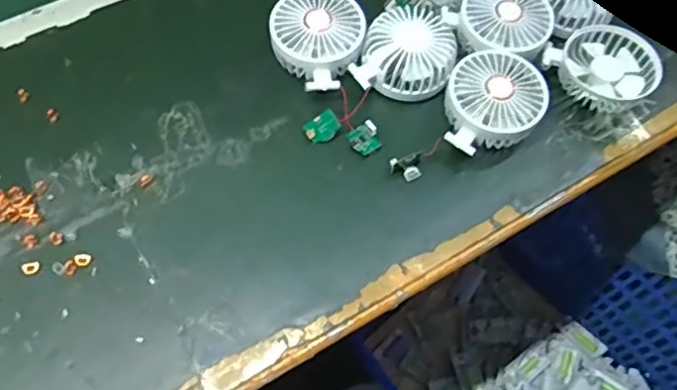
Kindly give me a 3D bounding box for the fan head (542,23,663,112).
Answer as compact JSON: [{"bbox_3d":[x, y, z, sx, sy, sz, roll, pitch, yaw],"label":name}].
[{"bbox_3d":[0.256,-0.121,0.575,0.088,0.032,0.091,1,64,-1],"label":"fan head"}]

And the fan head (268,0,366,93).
[{"bbox_3d":[-0.017,-0.151,0.571,0.098,0.041,0.095,39,69,16],"label":"fan head"}]

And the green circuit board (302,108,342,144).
[{"bbox_3d":[-0.015,-0.062,0.548,0.031,0.004,0.024,-36,87,5],"label":"green circuit board"}]

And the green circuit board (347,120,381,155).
[{"bbox_3d":[0.025,-0.052,0.551,0.026,0.009,0.027,-34,81,1],"label":"green circuit board"}]

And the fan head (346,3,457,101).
[{"bbox_3d":[0.070,-0.136,0.569,0.084,0.042,0.103,25,66,10],"label":"fan head"}]

